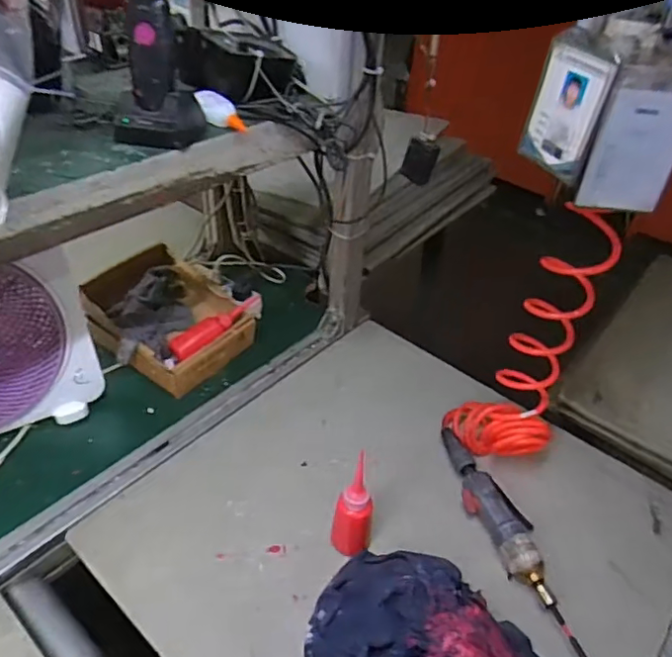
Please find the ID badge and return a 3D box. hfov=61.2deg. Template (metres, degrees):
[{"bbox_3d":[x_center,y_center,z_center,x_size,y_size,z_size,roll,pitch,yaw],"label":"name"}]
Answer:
[{"bbox_3d":[0.198,-0.192,0.491,0.007,0.110,0.074,-12,41,-21],"label":"ID badge"}]

